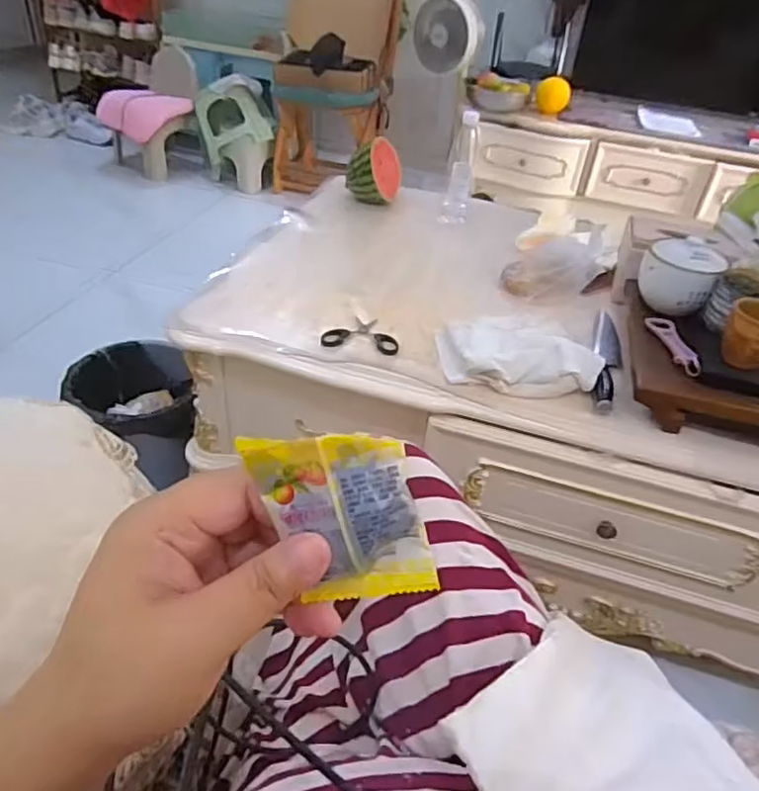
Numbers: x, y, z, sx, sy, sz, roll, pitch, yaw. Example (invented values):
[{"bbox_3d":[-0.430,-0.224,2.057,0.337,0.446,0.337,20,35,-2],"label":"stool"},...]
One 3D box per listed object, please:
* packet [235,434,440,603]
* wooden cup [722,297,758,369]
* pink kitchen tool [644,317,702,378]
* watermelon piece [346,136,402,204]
[{"bbox_3d":[-0.013,0.045,0.232,0.053,0.074,0.008,-14,21,11],"label":"packet"},{"bbox_3d":[0.507,-0.071,0.859,0.081,0.093,0.067,27,42,25],"label":"wooden cup"},{"bbox_3d":[0.436,-0.077,0.942,0.040,0.017,0.145,5,37,-2],"label":"pink kitchen tool"},{"bbox_3d":[-0.010,-0.506,1.442,0.098,0.147,0.111,18,39,15],"label":"watermelon piece"}]

